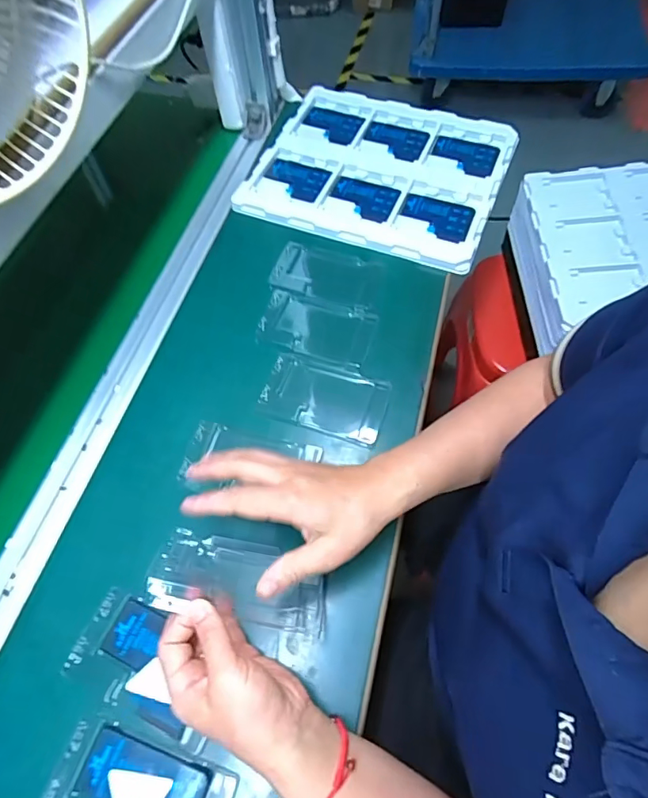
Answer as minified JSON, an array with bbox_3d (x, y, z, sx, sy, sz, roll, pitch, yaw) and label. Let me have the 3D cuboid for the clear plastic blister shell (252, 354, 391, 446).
[{"bbox_3d":[0.000,-0.002,0.499,0.124,0.009,0.075,15,63,11],"label":"clear plastic blister shell"}]

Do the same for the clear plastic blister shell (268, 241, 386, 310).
[{"bbox_3d":[0.004,-0.150,0.583,0.129,0.009,0.075,15,63,11],"label":"clear plastic blister shell"}]

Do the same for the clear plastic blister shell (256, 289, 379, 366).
[{"bbox_3d":[-0.008,-0.083,0.544,0.125,0.006,0.079,13,63,10],"label":"clear plastic blister shell"}]

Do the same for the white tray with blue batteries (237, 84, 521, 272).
[{"bbox_3d":[0.074,-0.316,0.663,0.325,0.018,0.269,19,64,13],"label":"white tray with blue batteries"}]

